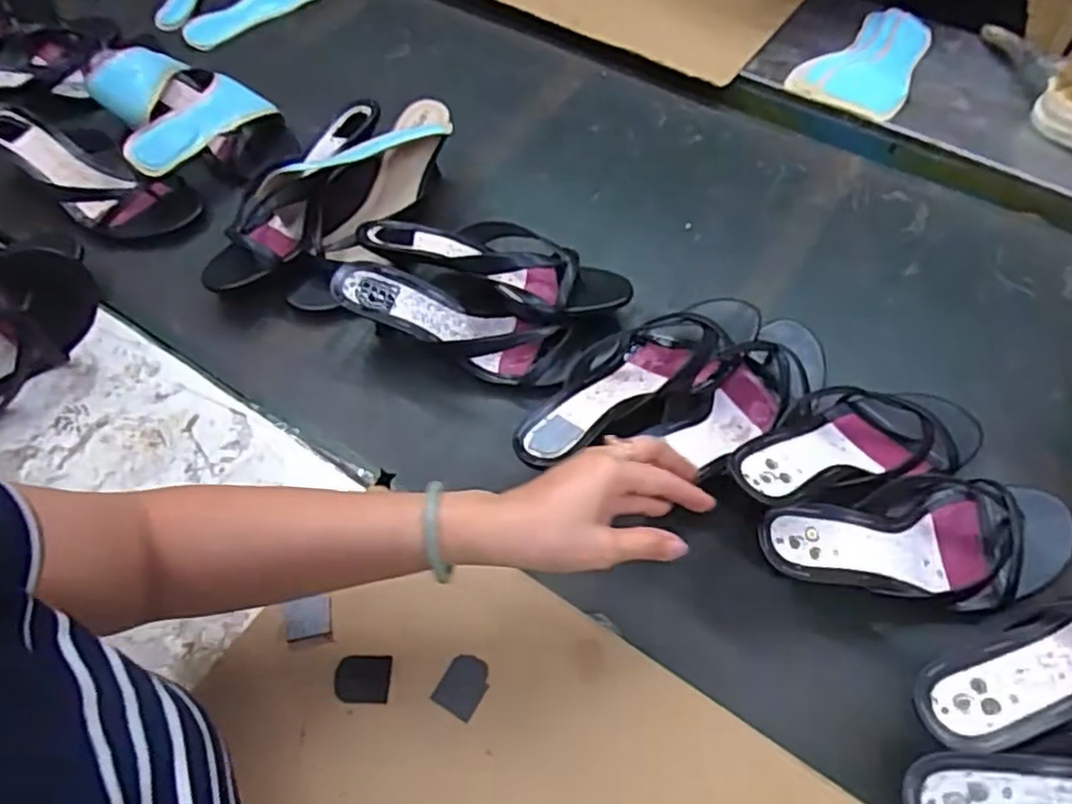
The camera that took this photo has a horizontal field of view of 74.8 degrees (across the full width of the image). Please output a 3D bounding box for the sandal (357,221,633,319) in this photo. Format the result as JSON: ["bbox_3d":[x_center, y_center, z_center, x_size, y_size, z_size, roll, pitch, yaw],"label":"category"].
[{"bbox_3d":[-0.034,-0.127,0.652,0.245,0.069,0.094,22,62,15],"label":"sandal"}]

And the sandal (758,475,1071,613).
[{"bbox_3d":[0.284,0.099,0.514,0.254,0.050,0.099,0,55,-15],"label":"sandal"}]

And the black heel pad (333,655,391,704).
[{"bbox_3d":[-0.119,0.189,0.479,0.037,0.004,0.031,0,59,3],"label":"black heel pad"}]

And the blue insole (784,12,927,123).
[{"bbox_3d":[0.390,-0.406,0.817,0.117,0.016,0.193,31,64,15],"label":"blue insole"}]

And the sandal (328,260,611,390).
[{"bbox_3d":[-0.055,-0.067,0.625,0.244,0.061,0.085,9,60,8],"label":"sandal"}]

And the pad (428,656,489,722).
[{"bbox_3d":[-0.049,0.193,0.477,0.030,0.006,0.038,27,64,17],"label":"pad"}]

